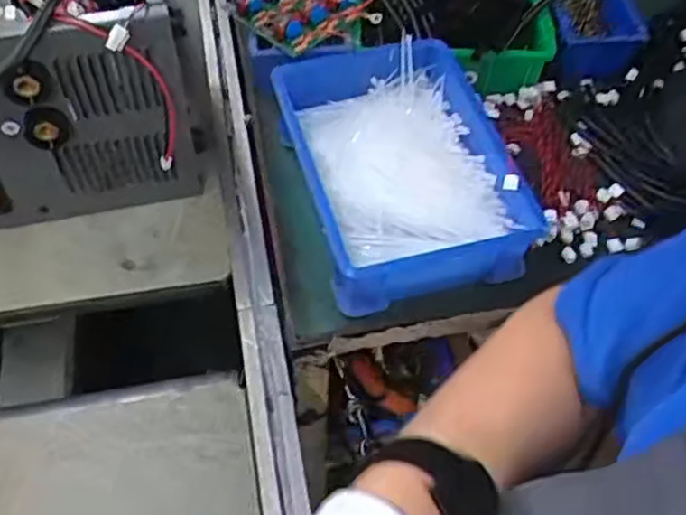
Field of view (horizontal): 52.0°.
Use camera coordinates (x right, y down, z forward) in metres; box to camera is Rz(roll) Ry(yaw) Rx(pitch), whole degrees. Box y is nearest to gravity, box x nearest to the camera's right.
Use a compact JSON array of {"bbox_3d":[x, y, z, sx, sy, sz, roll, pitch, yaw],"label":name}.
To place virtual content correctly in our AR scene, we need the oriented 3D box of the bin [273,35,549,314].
[{"bbox_3d":[0.065,-0.100,0.746,0.213,0.086,0.282,-12,55,-11],"label":"bin"}]

